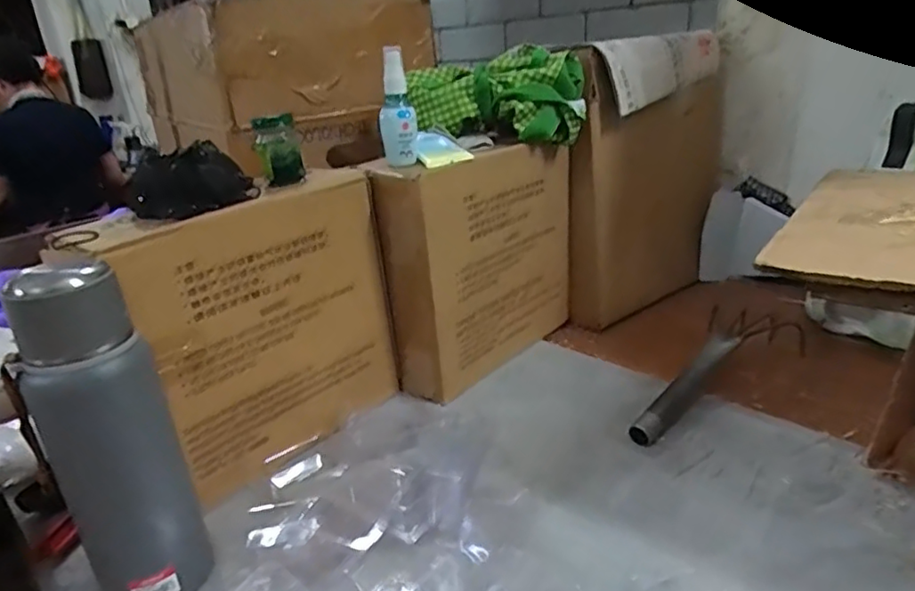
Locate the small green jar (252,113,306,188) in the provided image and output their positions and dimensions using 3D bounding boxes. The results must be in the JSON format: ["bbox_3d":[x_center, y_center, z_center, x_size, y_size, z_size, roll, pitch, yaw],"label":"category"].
[{"bbox_3d":[-0.179,-0.142,0.616,0.041,0.070,0.032,-11,23,-14],"label":"small green jar"}]

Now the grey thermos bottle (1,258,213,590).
[{"bbox_3d":[-0.248,0.111,0.443,0.080,0.266,0.063,-21,29,-34],"label":"grey thermos bottle"}]

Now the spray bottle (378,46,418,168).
[{"bbox_3d":[-0.064,-0.196,0.644,0.038,0.115,0.031,-7,22,-5],"label":"spray bottle"}]

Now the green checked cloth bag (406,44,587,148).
[{"bbox_3d":[0.047,-0.240,0.752,0.204,0.094,0.103,-5,22,0],"label":"green checked cloth bag"}]

